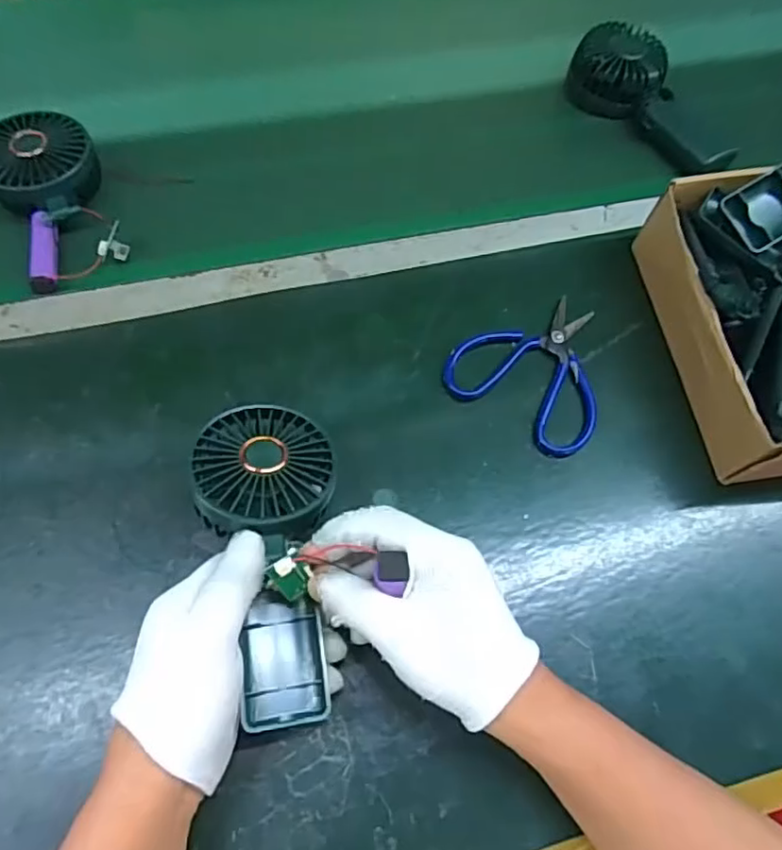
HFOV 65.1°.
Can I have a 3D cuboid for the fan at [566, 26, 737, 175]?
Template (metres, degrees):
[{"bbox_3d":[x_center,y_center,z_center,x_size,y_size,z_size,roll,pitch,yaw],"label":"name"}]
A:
[{"bbox_3d":[0.242,-0.299,0.568,0.067,0.065,0.179,-39,72,-19],"label":"fan"}]

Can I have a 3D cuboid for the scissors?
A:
[{"bbox_3d":[0.110,-0.046,0.451,0.113,0.007,0.115,33,67,12],"label":"scissors"}]

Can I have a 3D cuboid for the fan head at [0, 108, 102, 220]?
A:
[{"bbox_3d":[-0.285,-0.208,0.495,0.083,0.038,0.084,1,64,-2],"label":"fan head"}]

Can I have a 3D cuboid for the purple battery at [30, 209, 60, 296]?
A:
[{"bbox_3d":[-0.269,-0.134,0.473,0.019,0.014,0.070,-9,65,-7],"label":"purple battery"}]

